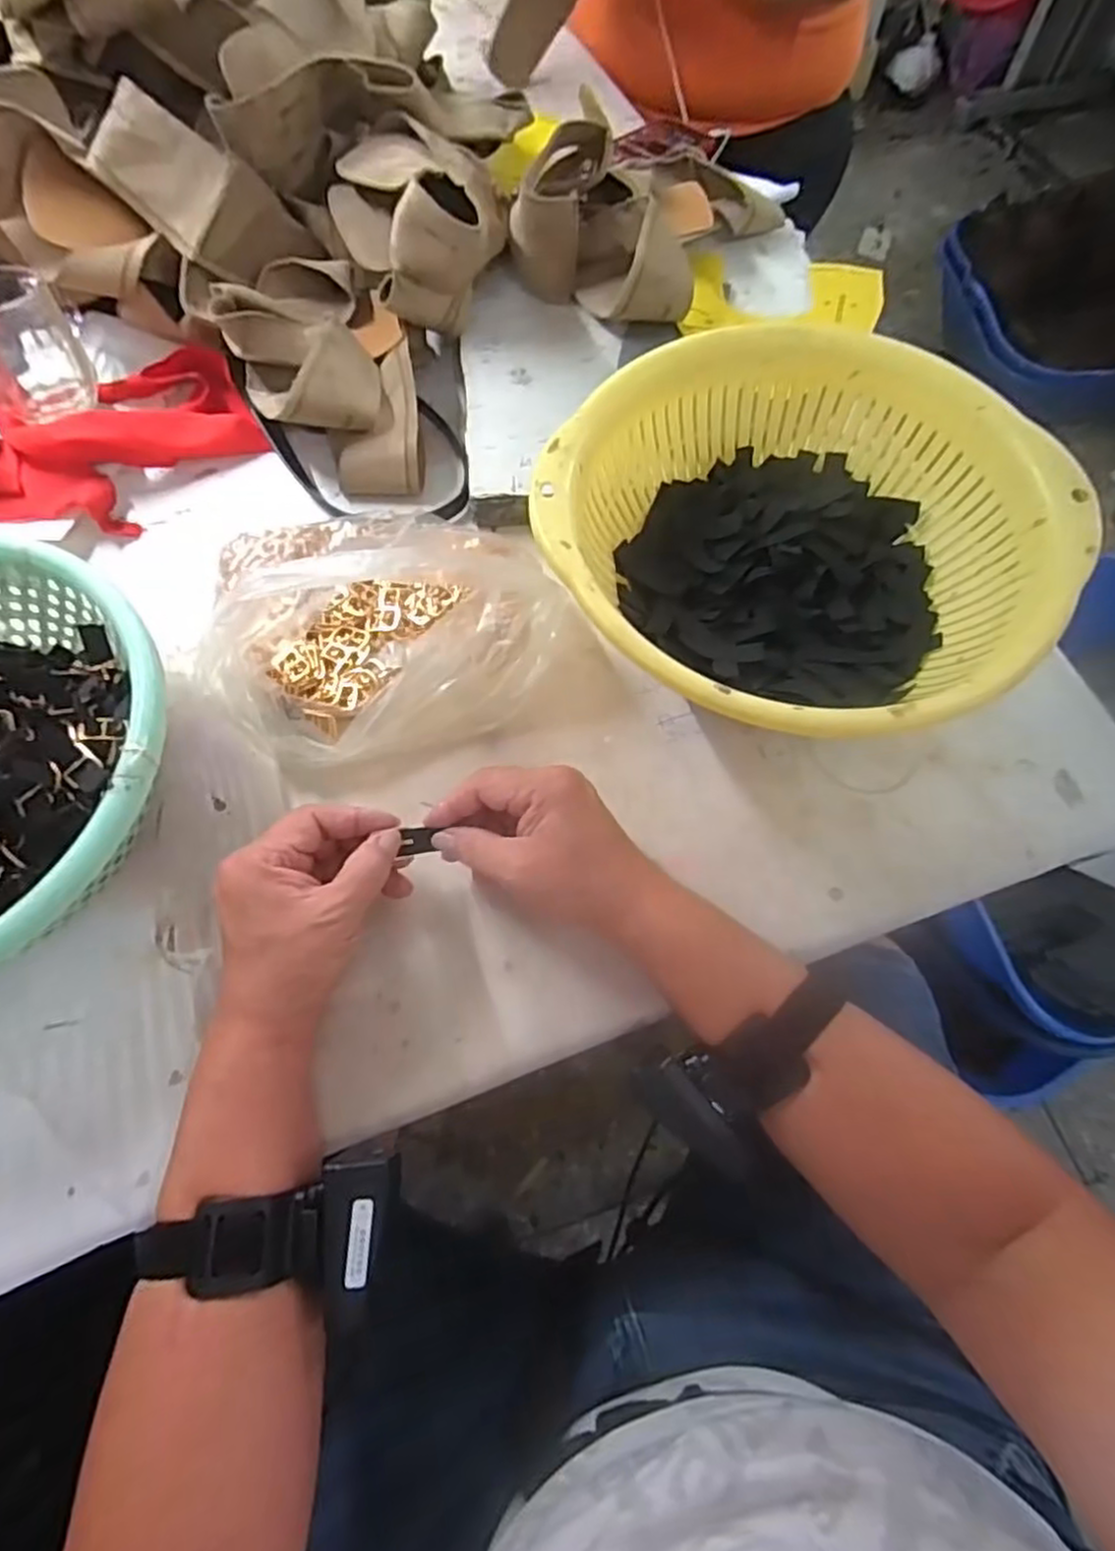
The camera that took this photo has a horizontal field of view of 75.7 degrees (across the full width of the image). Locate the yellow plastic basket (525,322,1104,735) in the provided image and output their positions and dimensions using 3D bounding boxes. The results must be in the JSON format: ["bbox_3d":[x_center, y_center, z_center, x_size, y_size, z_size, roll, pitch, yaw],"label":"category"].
[{"bbox_3d":[0.137,-0.134,0.429,0.268,0.089,0.262,0,67,-1],"label":"yellow plastic basket"}]

